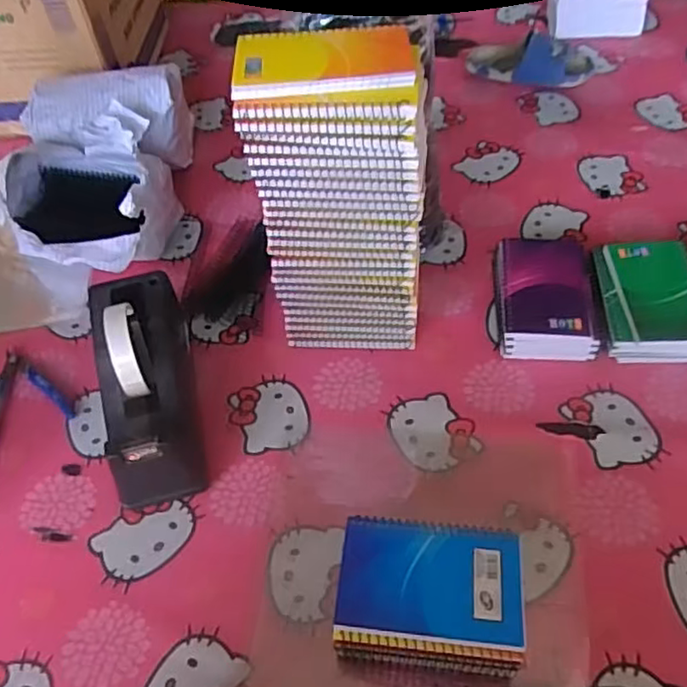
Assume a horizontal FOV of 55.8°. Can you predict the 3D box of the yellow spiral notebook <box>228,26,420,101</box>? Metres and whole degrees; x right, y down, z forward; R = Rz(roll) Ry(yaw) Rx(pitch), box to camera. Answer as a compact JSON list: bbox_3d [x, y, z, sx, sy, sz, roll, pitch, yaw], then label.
[{"bbox_3d":[-0.015,-0.207,0.473,0.129,0.014,0.073,-2,53,3],"label":"yellow spiral notebook"}]

